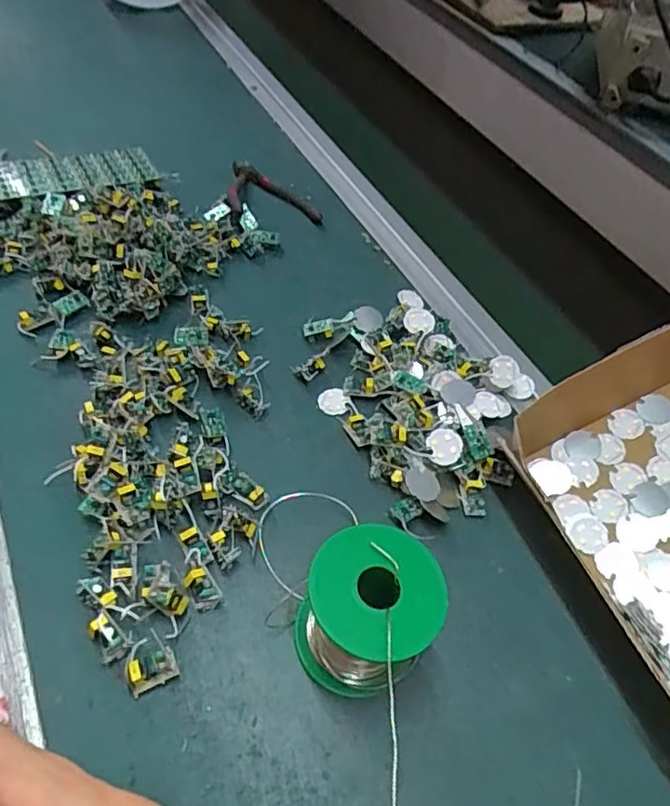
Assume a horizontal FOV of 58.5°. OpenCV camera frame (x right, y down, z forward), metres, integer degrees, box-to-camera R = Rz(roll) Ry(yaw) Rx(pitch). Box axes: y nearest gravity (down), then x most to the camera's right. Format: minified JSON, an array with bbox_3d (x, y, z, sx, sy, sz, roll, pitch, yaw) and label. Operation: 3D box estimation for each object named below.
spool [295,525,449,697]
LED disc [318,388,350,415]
[{"bbox_3d":[0.018,0.113,0.322,0.066,0.073,0.068,4,51,-5],"label":"spool"},{"bbox_3d":[-0.001,-0.001,0.460,0.022,0.006,0.022,4,51,-5],"label":"LED disc"}]

